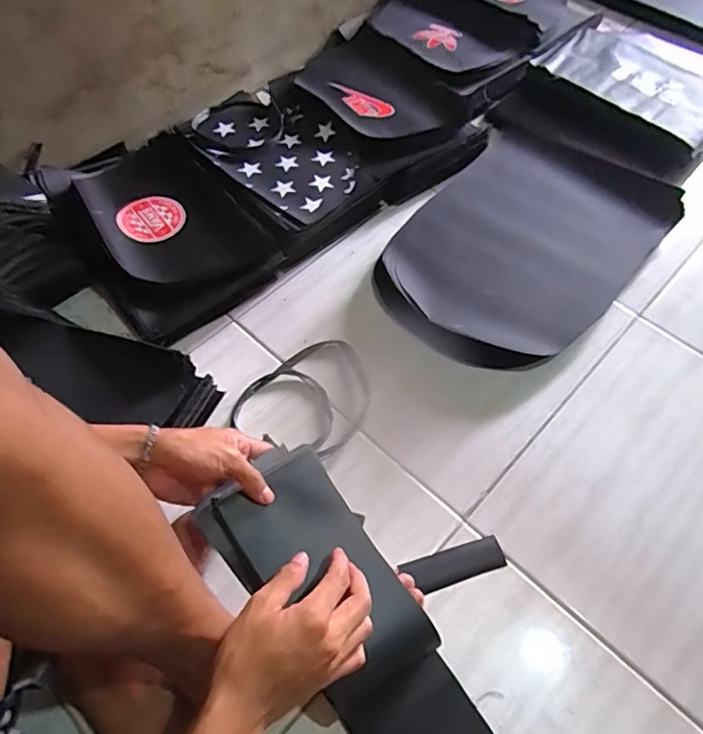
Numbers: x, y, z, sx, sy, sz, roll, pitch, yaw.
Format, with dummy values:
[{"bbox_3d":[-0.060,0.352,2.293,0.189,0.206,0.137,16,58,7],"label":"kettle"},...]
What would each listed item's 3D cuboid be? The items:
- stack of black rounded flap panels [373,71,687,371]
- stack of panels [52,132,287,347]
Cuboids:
[{"bbox_3d":[0.281,-0.215,0.815,0.333,0.046,0.530,28,63,17],"label":"stack of black rounded flap panels"},{"bbox_3d":[-0.277,-0.209,0.787,0.223,0.078,0.351,-34,63,-18],"label":"stack of panels"}]

